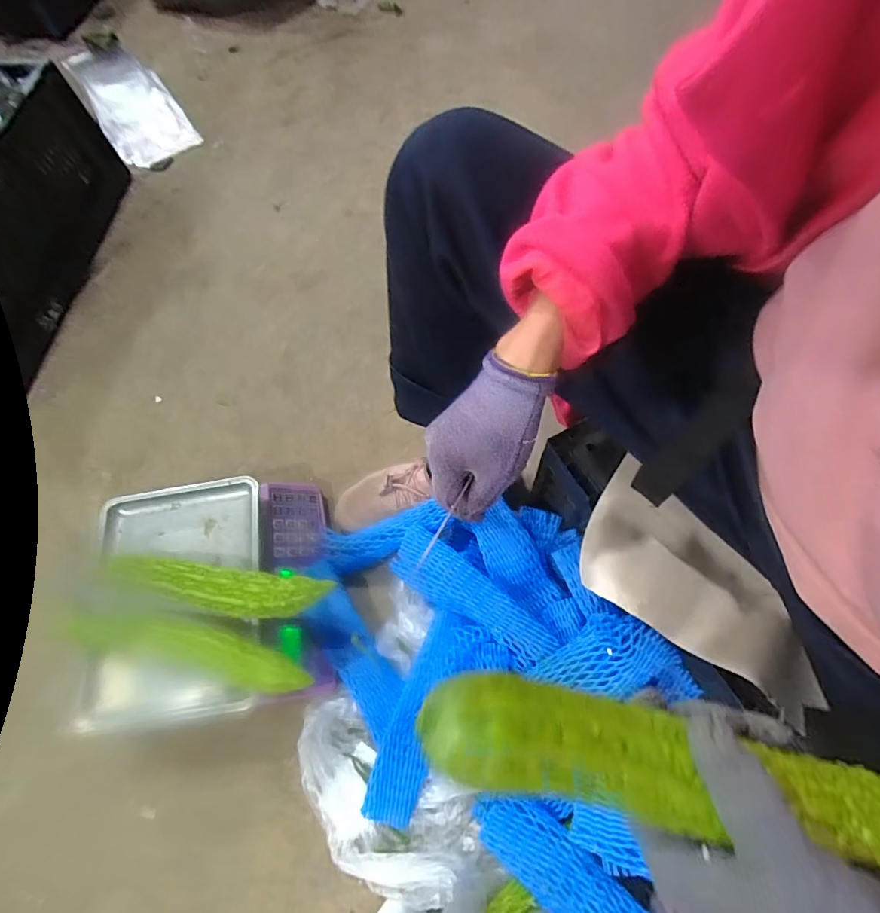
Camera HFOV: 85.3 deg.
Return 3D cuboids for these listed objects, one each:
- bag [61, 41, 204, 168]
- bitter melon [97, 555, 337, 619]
[{"bbox_3d":[-0.707,-0.806,1.072,0.168,0.050,0.475,-34,71,-12],"label":"bag"},{"bbox_3d":[-0.263,0.152,0.552,0.276,0.057,0.054,7,68,7],"label":"bitter melon"}]

